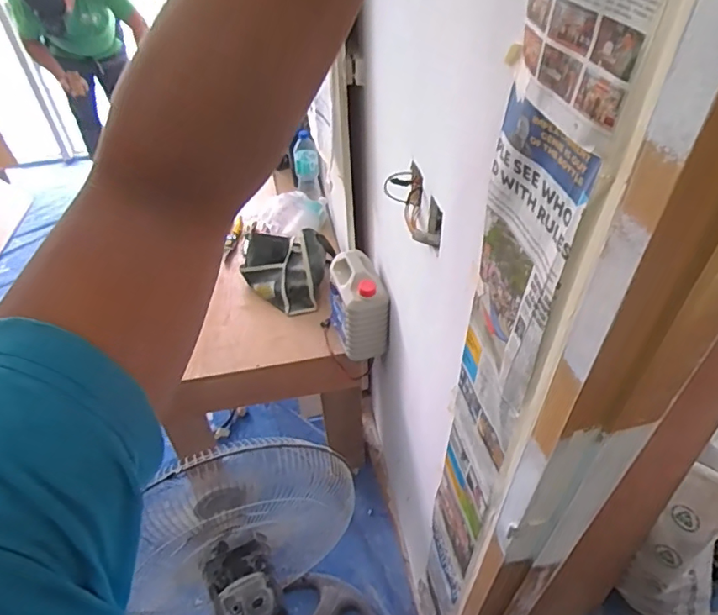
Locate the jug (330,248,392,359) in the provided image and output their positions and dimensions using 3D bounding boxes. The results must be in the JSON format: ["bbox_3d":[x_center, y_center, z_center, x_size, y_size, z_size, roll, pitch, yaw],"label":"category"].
[{"bbox_3d":[-0.006,-0.007,1.323,0.132,0.232,0.158,-10,45,-8],"label":"jug"}]

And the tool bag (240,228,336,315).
[{"bbox_3d":[-0.229,-0.117,1.516,0.289,0.131,0.220,10,46,12],"label":"tool bag"}]

